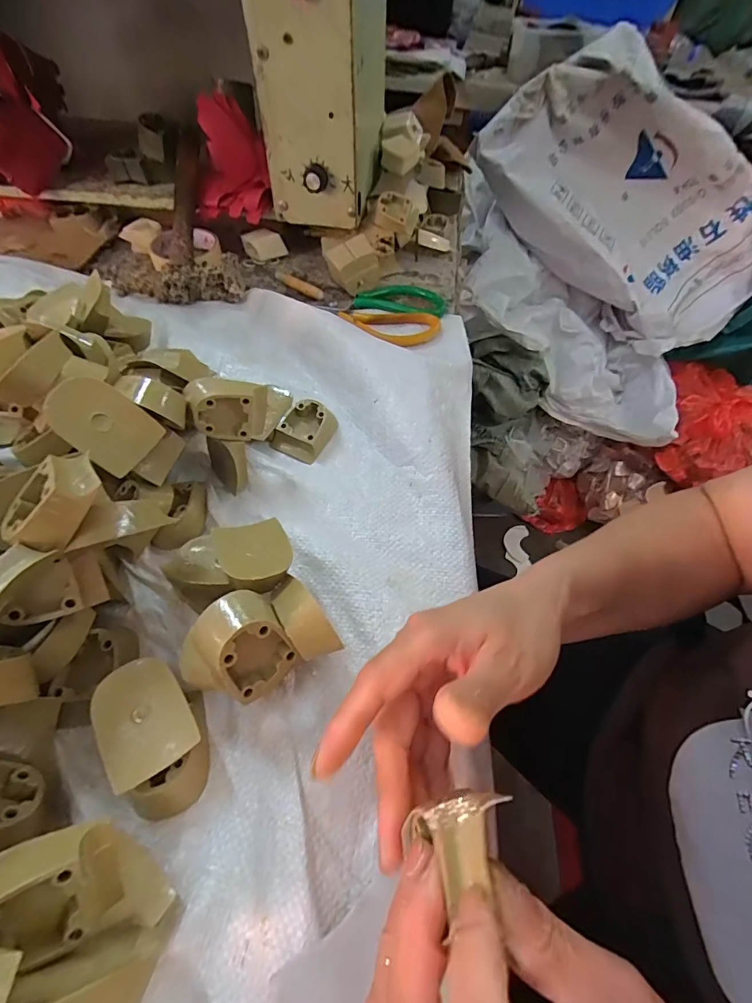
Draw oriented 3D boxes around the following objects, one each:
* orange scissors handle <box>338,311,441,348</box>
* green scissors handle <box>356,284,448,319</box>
[{"bbox_3d":[0.016,-0.181,0.469,0.105,0.012,0.058,1,53,-3],"label":"orange scissors handle"},{"bbox_3d":[0.029,-0.227,0.501,0.097,0.007,0.054,12,54,5],"label":"green scissors handle"}]

